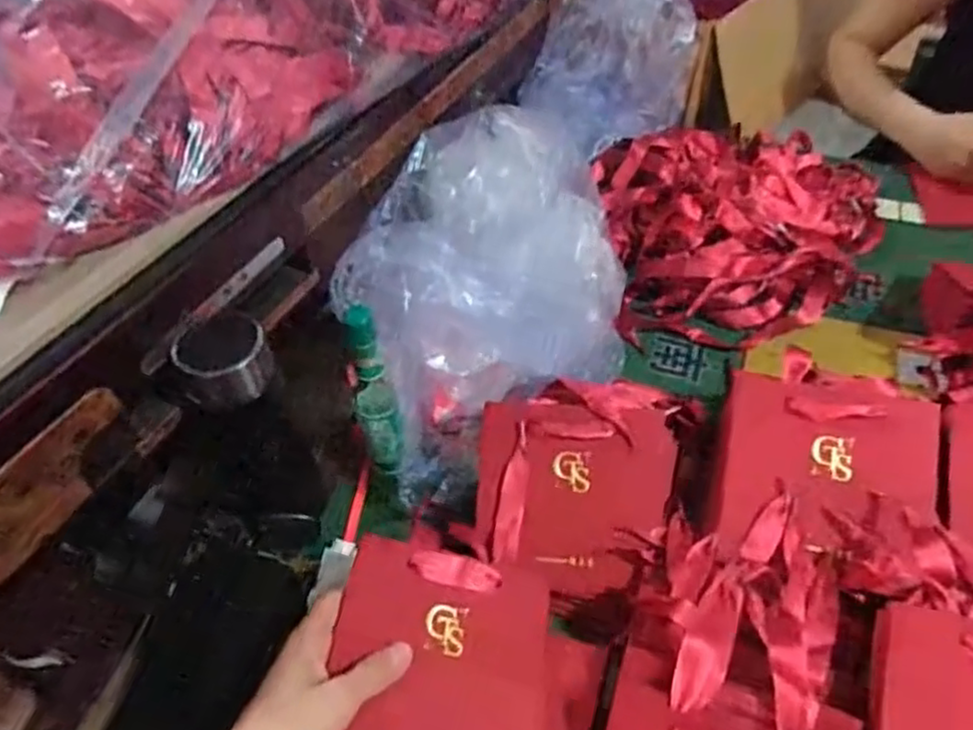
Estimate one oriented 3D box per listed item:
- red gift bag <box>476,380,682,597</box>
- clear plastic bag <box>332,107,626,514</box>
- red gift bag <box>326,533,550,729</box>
[{"bbox_3d":[0.069,0.091,0.530,0.146,0.030,0.152,4,83,2],"label":"red gift bag"},{"bbox_3d":[0.005,-0.054,0.600,0.220,0.175,0.314,6,48,8],"label":"clear plastic bag"},{"bbox_3d":[-0.028,0.192,0.450,0.135,0.015,0.138,15,60,-8],"label":"red gift bag"}]

